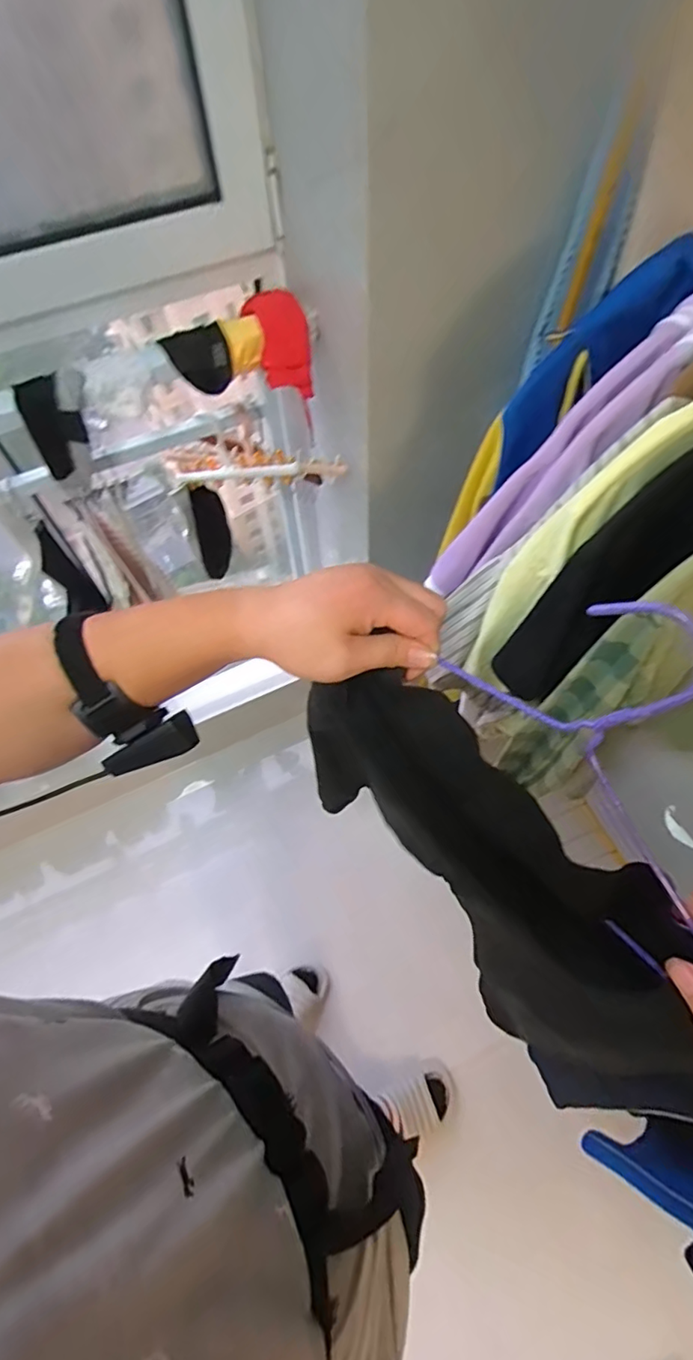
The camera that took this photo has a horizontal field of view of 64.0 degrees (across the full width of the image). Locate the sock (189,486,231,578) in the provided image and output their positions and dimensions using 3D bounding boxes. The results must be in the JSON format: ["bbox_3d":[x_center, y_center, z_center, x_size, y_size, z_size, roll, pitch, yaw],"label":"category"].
[{"bbox_3d":[-0.296,-0.321,1.232,0.080,0.263,0.018,-26,63,-11],"label":"sock"}]

